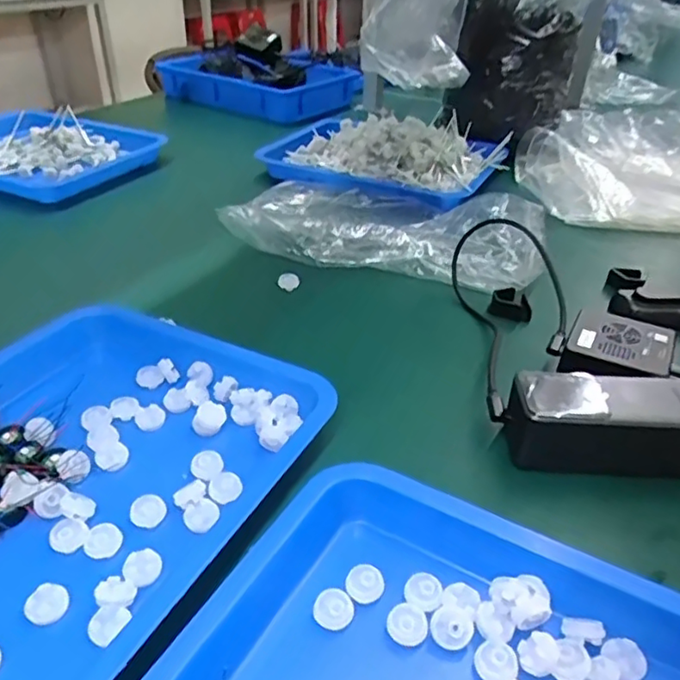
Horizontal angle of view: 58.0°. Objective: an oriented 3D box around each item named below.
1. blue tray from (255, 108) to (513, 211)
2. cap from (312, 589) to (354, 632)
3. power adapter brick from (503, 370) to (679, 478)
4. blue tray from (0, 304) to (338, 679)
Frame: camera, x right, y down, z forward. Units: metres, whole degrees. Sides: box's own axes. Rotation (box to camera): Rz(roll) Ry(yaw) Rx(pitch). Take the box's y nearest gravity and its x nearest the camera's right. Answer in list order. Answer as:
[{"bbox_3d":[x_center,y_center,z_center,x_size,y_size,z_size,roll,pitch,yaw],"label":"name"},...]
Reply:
[{"bbox_3d":[0.073,-0.287,0.907,0.318,0.063,0.270,18,36,23],"label":"blue tray"},{"bbox_3d":[-0.003,0.144,0.328,0.021,0.005,0.021,1,52,-1],"label":"cap"},{"bbox_3d":[0.184,0.060,0.436,0.129,0.056,0.050,3,33,1],"label":"power adapter brick"},{"bbox_3d":[-0.189,0.081,0.389,0.259,0.035,0.304,17,36,22],"label":"blue tray"}]

